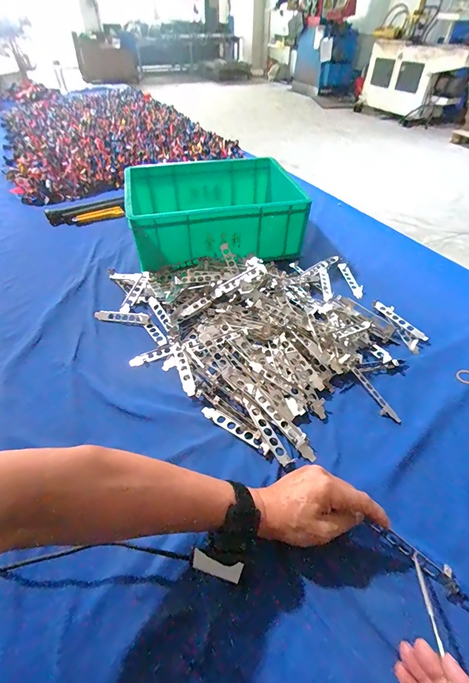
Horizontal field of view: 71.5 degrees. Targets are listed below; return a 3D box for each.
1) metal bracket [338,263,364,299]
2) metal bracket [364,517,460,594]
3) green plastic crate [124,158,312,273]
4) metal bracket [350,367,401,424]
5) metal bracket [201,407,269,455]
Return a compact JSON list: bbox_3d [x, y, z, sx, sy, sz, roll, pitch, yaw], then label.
[{"bbox_3d":[0.269,-0.141,0.751,0.026,0.010,0.126,-7,48,-5],"label":"metal bracket"},{"bbox_3d":[0.199,0.235,0.361,0.096,0.009,0.019,32,56,22],"label":"metal bracket"},{"bbox_3d":[-0.054,-0.336,0.824,0.389,0.131,0.300,-11,48,-9],"label":"green plastic crate"},{"bbox_3d":[0.220,0.083,0.516,0.021,0.010,0.105,-19,50,-16],"label":"metal bracket"},{"bbox_3d":[0.001,0.127,0.477,0.117,0.012,0.018,28,54,24],"label":"metal bracket"}]

